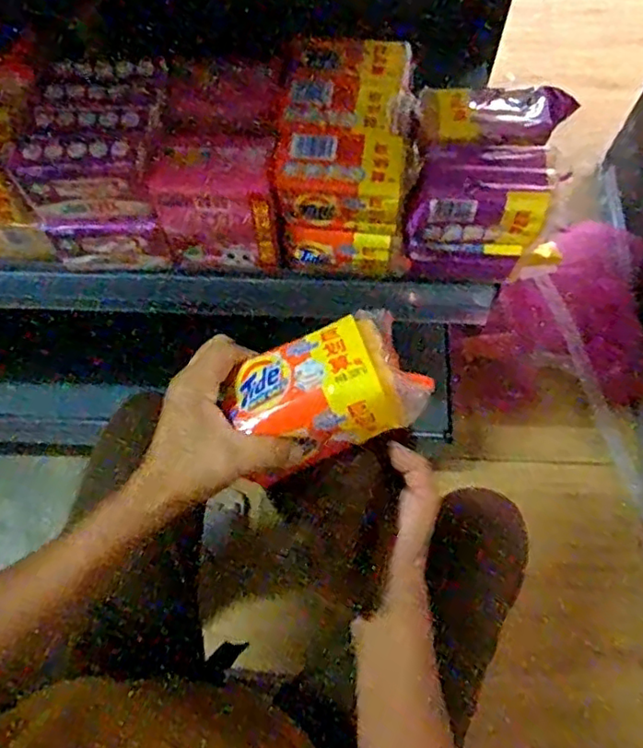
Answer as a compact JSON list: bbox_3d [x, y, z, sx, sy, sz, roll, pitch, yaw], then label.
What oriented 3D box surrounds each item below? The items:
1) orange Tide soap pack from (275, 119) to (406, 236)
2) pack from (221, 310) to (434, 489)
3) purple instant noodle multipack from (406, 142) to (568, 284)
[{"bbox_3d":[0.018,-0.178,0.554,0.110,0.056,0.081,6,66,3],"label":"orange Tide soap pack"},{"bbox_3d":[0.004,0.013,0.403,0.119,0.056,0.076,-26,68,-11],"label":"pack"},{"bbox_3d":[0.142,-0.150,0.573,0.123,0.116,0.083,5,66,2],"label":"purple instant noodle multipack"}]

